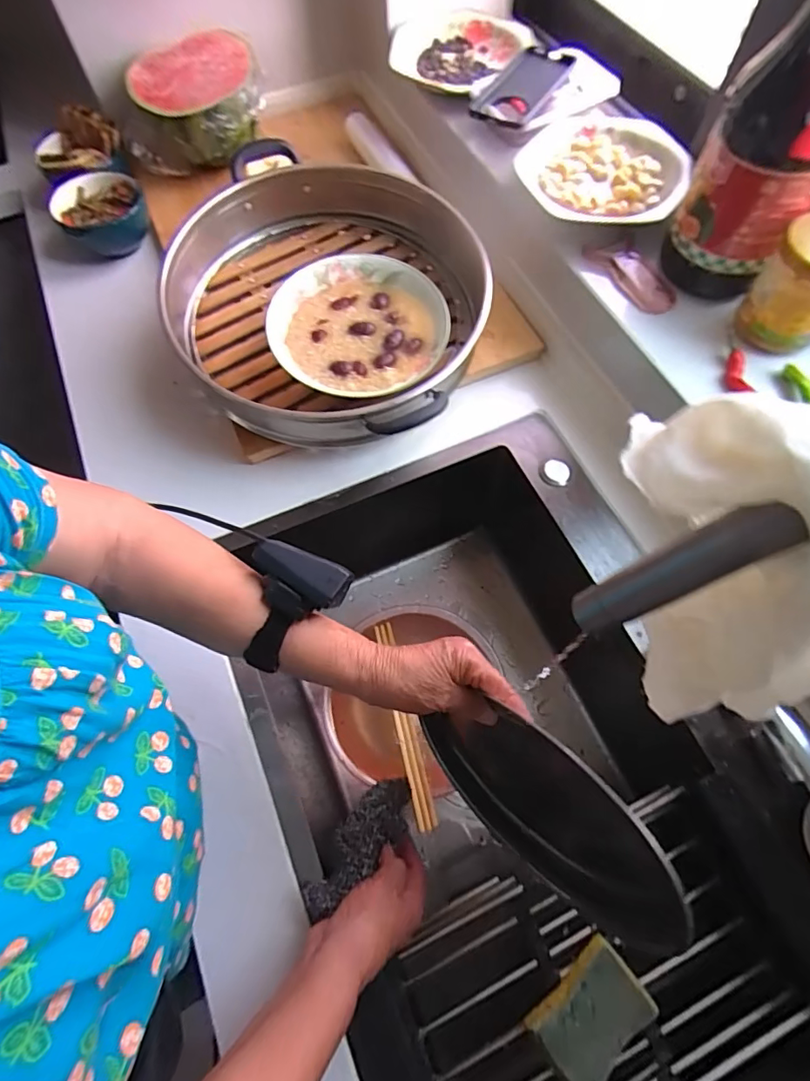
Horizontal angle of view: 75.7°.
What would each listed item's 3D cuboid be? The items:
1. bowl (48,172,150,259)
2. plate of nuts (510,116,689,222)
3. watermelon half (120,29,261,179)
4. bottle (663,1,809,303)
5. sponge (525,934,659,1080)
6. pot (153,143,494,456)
[{"bbox_3d":[-0.425,-0.458,0.733,0.118,0.054,0.109,0,65,1],"label":"bowl"},{"bbox_3d":[0.233,-0.442,0.620,0.186,0.035,0.188,0,65,1],"label":"plate of nuts"},{"bbox_3d":[-0.305,-0.612,0.747,0.194,0.109,0.149,-21,67,-8],"label":"watermelon half"},{"bbox_3d":[0.329,-0.359,0.444,0.108,0.275,0.113,30,69,14],"label":"bottle"},{"bbox_3d":[0.159,0.404,0.445,0.096,0.034,0.061,-37,70,-15],"label":"sponge"},{"bbox_3d":[-0.096,-0.286,0.623,0.377,0.094,0.358,0,65,1],"label":"pot"}]

